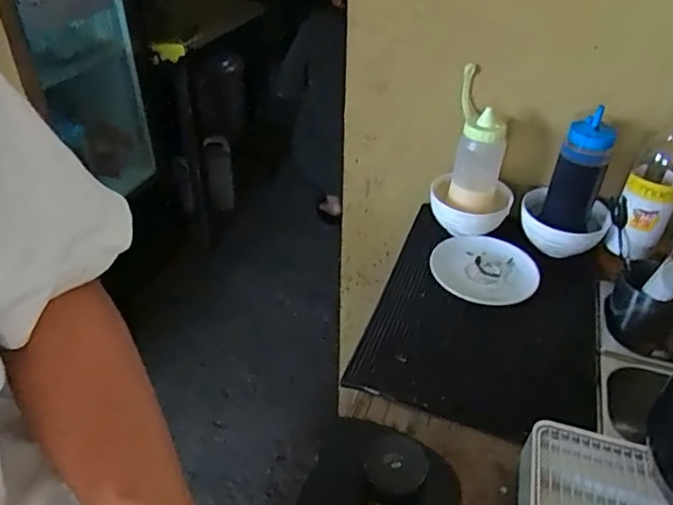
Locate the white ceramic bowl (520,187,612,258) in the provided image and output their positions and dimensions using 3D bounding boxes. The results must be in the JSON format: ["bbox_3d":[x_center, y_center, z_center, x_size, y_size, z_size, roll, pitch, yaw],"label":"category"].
[{"bbox_3d":[0.350,-0.039,0.861,0.128,0.067,0.106,13,39,15],"label":"white ceramic bowl"}]

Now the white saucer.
[{"bbox_3d":[0.218,0.023,0.813,0.149,0.017,0.149,1,37,-1],"label":"white saucer"}]

